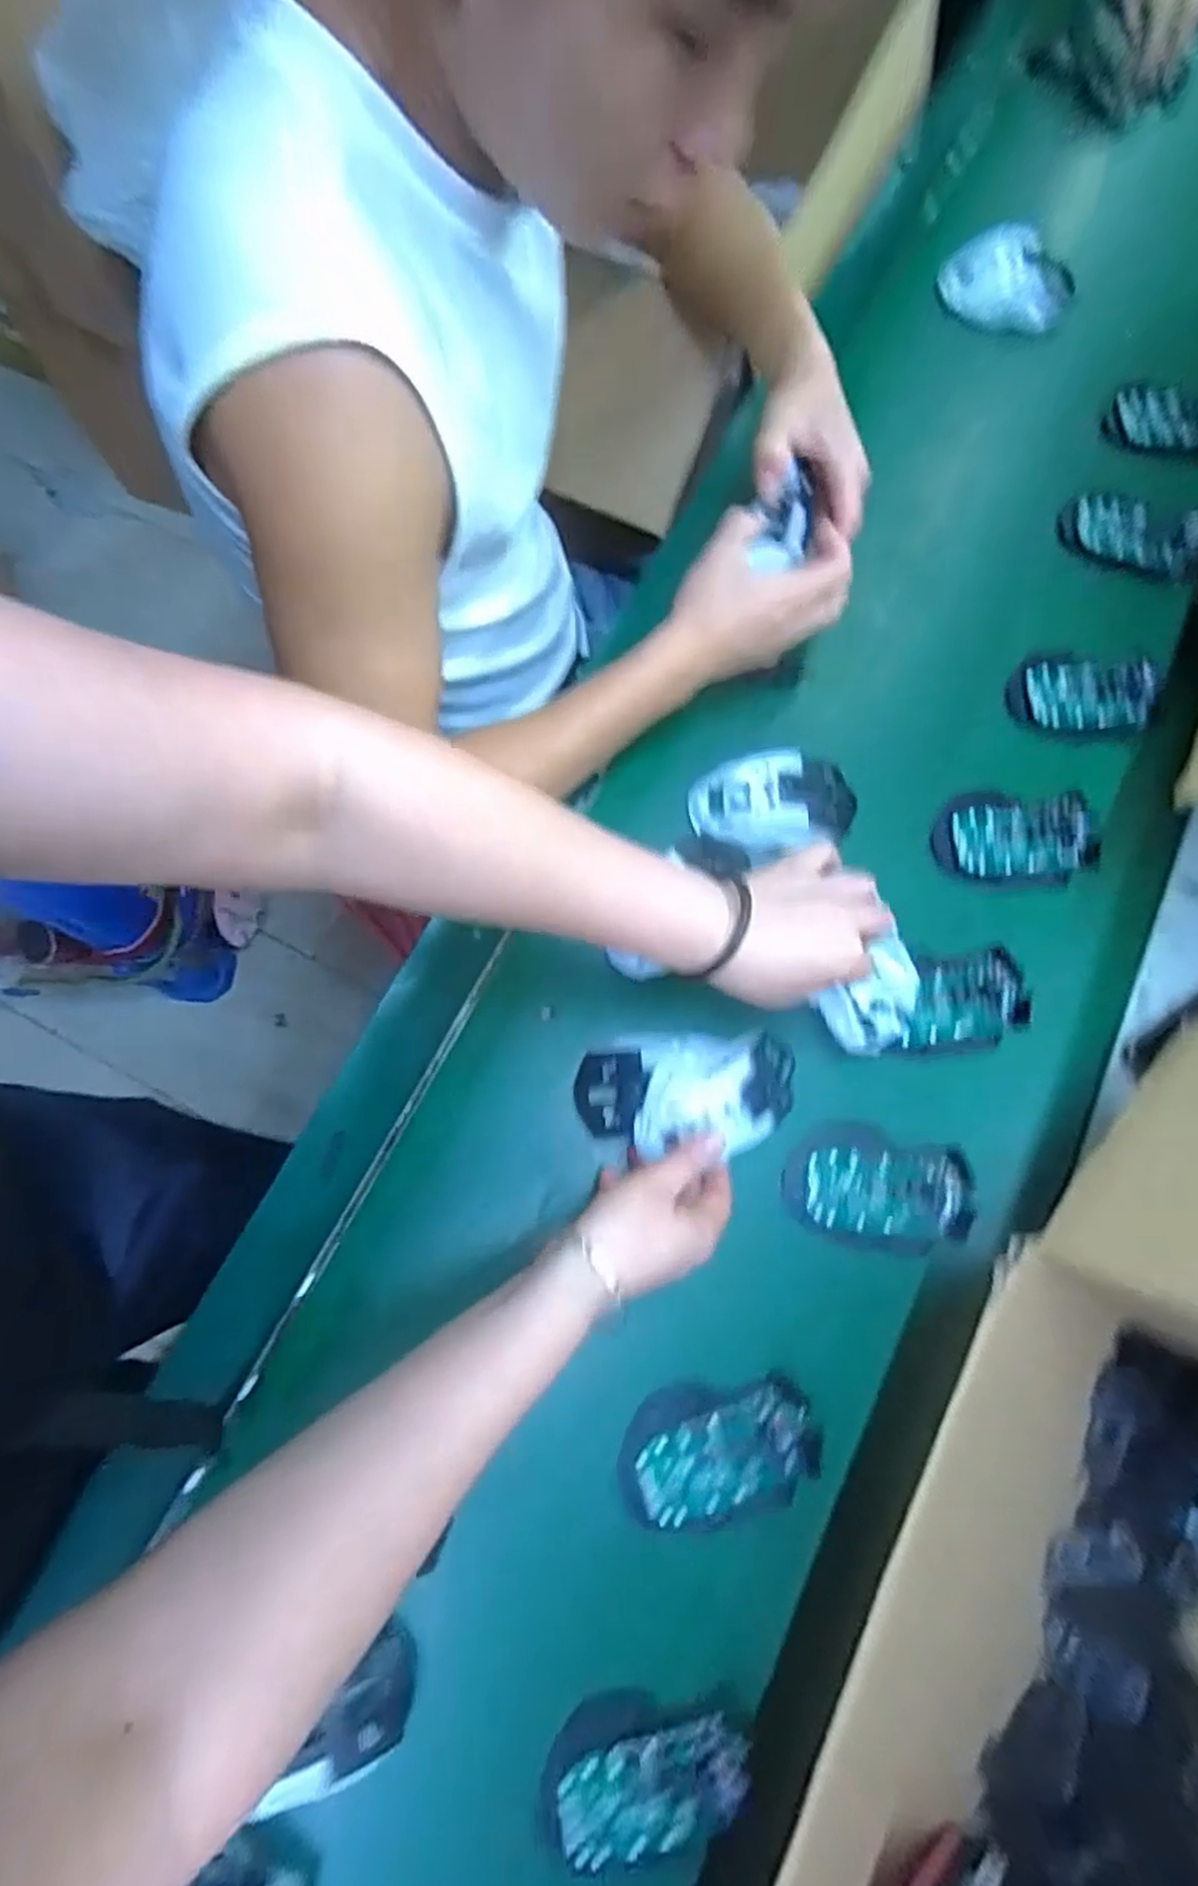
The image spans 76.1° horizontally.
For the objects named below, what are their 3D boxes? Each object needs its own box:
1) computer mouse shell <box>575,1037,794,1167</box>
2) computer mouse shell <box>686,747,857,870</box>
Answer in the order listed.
[{"bbox_3d":[0.055,0.095,0.473,0.136,0.048,0.076,-2,74,0],"label":"computer mouse shell"},{"bbox_3d":[0.125,-0.099,0.535,0.112,0.030,0.074,-18,75,-5],"label":"computer mouse shell"}]

